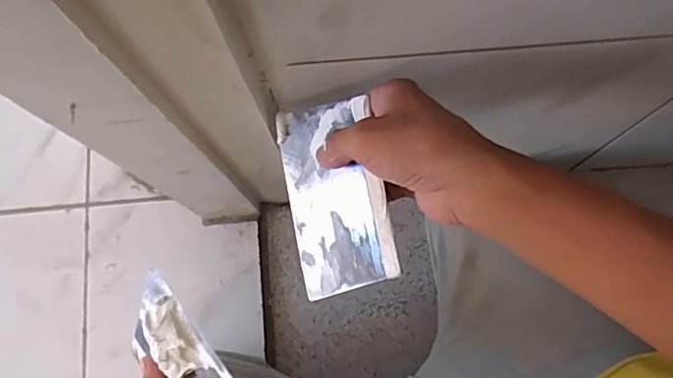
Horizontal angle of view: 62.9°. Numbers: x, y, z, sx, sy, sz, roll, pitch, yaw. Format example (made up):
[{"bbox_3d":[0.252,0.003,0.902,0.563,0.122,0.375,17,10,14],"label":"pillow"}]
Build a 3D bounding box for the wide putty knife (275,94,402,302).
[{"bbox_3d":[-0.002,0.006,0.396,0.093,0.005,0.136,-14,84,43],"label":"wide putty knife"}]

